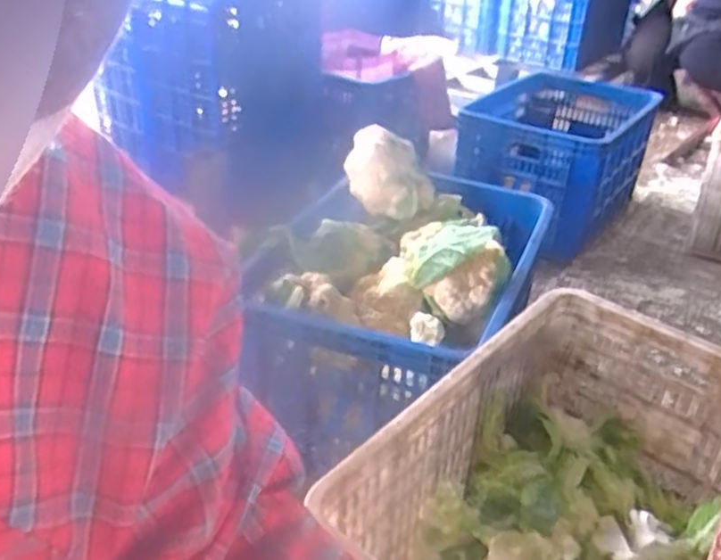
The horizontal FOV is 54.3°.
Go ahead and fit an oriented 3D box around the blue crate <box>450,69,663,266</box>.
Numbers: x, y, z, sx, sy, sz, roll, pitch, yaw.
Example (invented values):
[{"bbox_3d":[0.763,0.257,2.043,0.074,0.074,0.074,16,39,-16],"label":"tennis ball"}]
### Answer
[{"bbox_3d":[0.496,-0.320,1.789,0.374,0.282,0.550,22,37,29],"label":"blue crate"}]

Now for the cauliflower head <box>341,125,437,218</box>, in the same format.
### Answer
[{"bbox_3d":[0.050,-0.178,1.202,0.151,0.140,0.113,4,32,3],"label":"cauliflower head"}]

